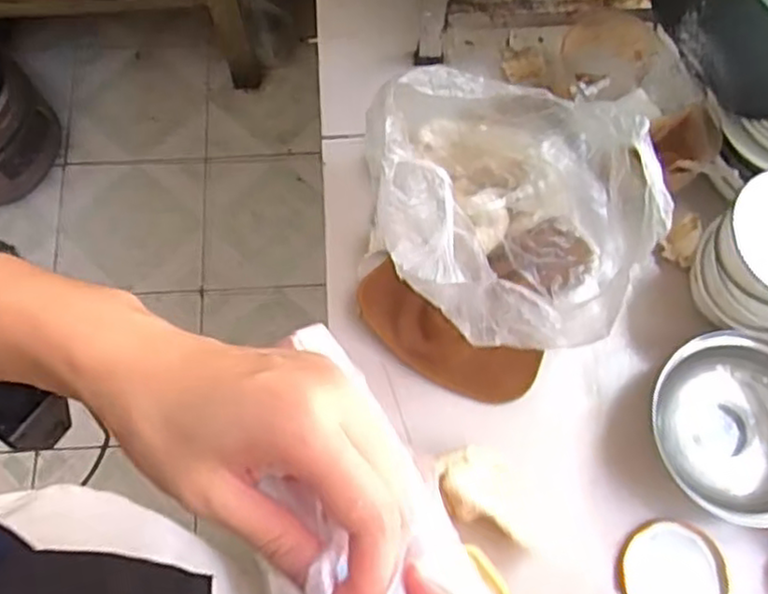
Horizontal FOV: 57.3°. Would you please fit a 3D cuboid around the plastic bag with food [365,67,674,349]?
[{"bbox_3d":[0.095,-0.070,0.553,0.219,0.210,0.204,16,73,6],"label":"plastic bag with food"}]

